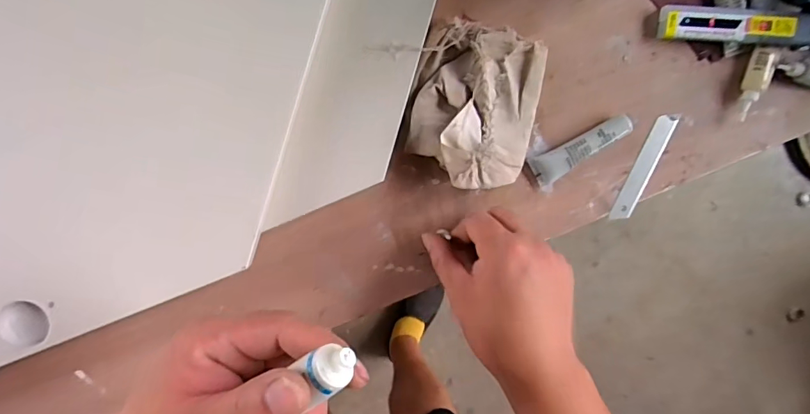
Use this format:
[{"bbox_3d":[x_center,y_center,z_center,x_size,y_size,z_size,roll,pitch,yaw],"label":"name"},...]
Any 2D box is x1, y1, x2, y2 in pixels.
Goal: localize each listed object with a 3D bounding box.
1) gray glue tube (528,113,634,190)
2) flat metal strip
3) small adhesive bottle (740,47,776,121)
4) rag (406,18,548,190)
[{"bbox_3d":[0.150,-0.047,0.406,0.087,0.018,0.027,-27,99,-3],"label":"gray glue tube"},{"bbox_3d":[0.211,-0.034,0.425,0.018,0.004,0.099,24,96,5],"label":"flat metal strip"},{"bbox_3d":[0.304,-0.107,0.418,0.016,0.011,0.062,10,95,-8],"label":"small adhesive bottle"},{"bbox_3d":[0.058,-0.079,0.378,0.100,0.037,0.124,7,96,-8],"label":"rag"}]

